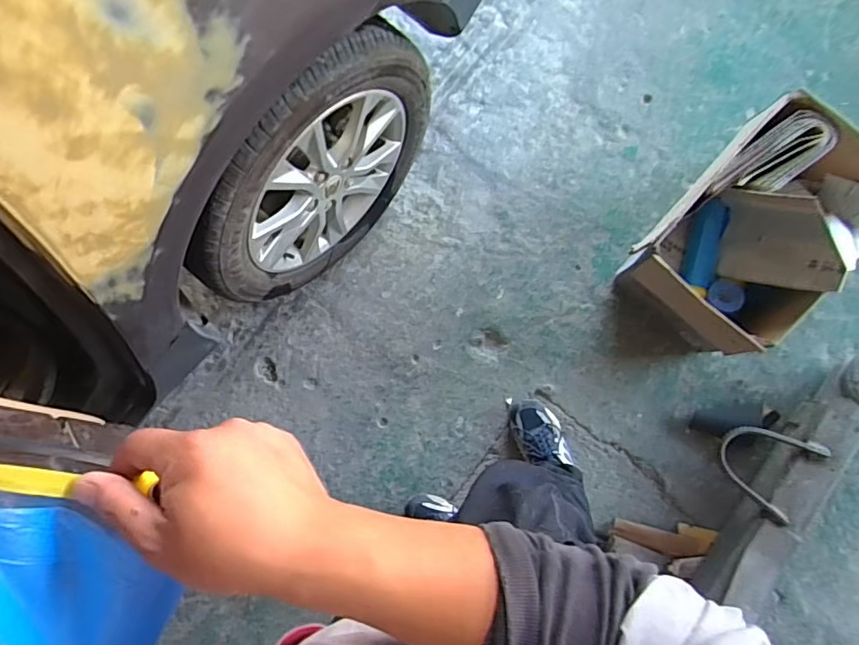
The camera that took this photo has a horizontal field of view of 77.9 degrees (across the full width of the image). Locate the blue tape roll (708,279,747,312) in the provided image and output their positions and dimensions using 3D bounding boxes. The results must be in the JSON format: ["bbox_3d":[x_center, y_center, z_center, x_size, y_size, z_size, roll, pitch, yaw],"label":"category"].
[{"bbox_3d":[0.624,-0.053,1.114,0.068,0.050,0.063,18,91,34],"label":"blue tape roll"}]

